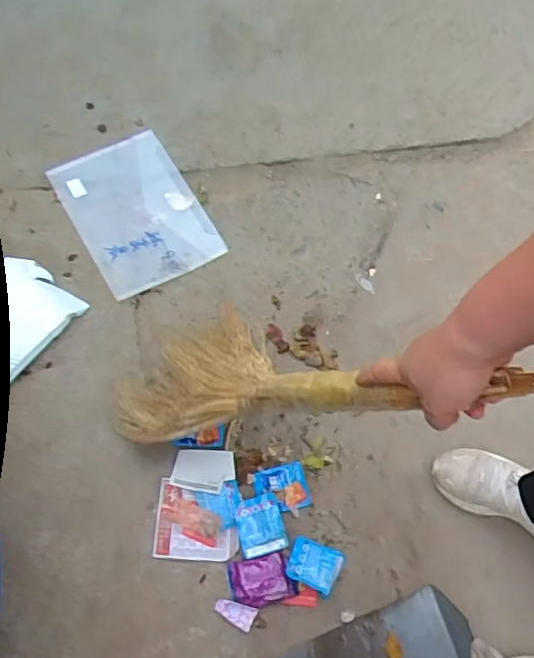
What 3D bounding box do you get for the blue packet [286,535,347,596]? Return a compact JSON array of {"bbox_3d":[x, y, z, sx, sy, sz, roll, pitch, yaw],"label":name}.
[{"bbox_3d":[0.073,0.353,0.852,0.077,0.014,0.063,21,71,10],"label":"blue packet"}]

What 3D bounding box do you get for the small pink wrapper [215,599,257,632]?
[{"bbox_3d":[-0.045,0.408,0.817,0.058,0.010,0.032,22,71,10],"label":"small pink wrapper"}]

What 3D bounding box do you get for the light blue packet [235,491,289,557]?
[{"bbox_3d":[-0.011,0.300,0.870,0.068,0.010,0.084,-14,69,-4],"label":"light blue packet"}]

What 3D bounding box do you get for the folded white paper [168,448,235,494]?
[{"bbox_3d":[-0.100,0.223,0.899,0.096,0.012,0.066,2,69,3],"label":"folded white paper"}]

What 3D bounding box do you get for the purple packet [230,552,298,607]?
[{"bbox_3d":[-0.007,0.370,0.837,0.095,0.007,0.066,-12,69,-3],"label":"purple packet"}]

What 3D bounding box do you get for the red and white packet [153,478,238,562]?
[{"bbox_3d":[-0.106,0.292,0.861,0.120,0.004,0.110,7,61,-8],"label":"red and white packet"}]

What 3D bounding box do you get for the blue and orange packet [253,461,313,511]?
[{"bbox_3d":[0.025,0.251,0.894,0.079,0.005,0.070,-14,69,-4],"label":"blue and orange packet"}]

